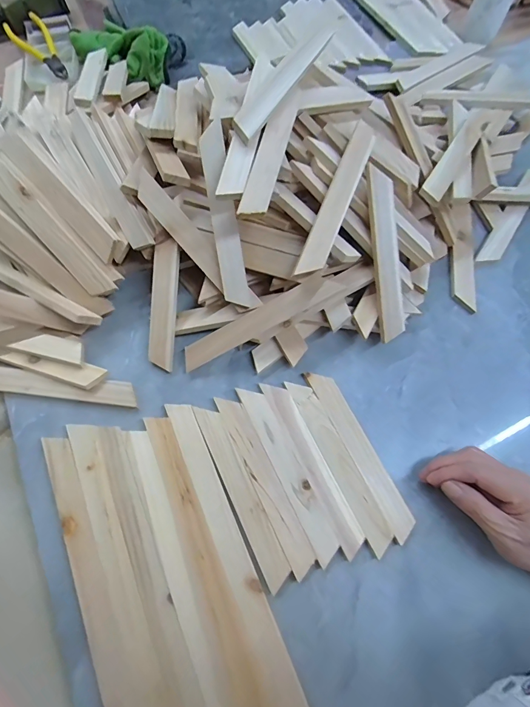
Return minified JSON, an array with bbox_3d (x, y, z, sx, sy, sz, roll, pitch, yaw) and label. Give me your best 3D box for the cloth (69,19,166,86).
[{"bbox_3d":[-0.220,-0.480,0.574,0.163,0.044,0.075,34,71,11],"label":"cloth"}]

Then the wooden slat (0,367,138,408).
[{"bbox_3d":[-0.230,0.035,0.405,0.184,0.011,0.026,7,69,0],"label":"wooden slat"}]

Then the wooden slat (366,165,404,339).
[{"bbox_3d":[0.134,-0.108,0.413,0.029,0.017,0.182,-8,96,-6],"label":"wooden slat"}]

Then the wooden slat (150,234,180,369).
[{"bbox_3d":[-0.112,-0.053,0.414,0.027,0.010,0.139,3,94,-1],"label":"wooden slat"}]

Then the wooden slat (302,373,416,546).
[{"bbox_3d":[0.099,0.098,0.391,0.027,0.008,0.182,-25,72,-11],"label":"wooden slat"}]

